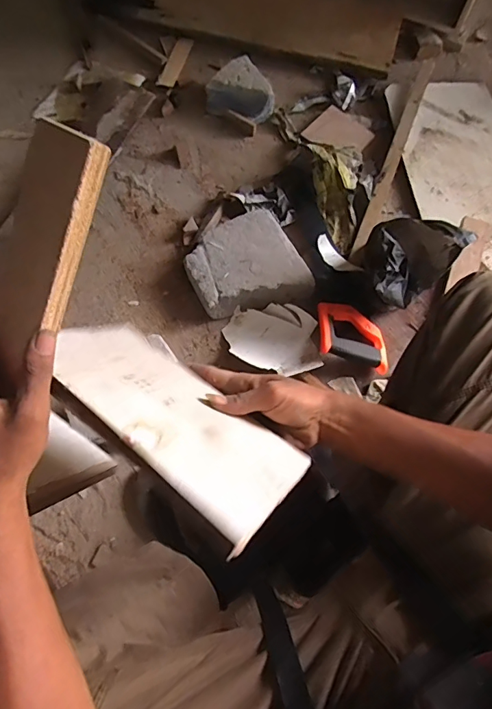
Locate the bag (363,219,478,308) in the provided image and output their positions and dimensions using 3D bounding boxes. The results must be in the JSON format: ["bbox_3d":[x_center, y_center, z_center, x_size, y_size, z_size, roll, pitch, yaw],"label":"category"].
[{"bbox_3d":[0.272,-0.161,0.783,0.153,0.128,0.127,-41,76,-14],"label":"bag"}]

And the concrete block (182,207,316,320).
[{"bbox_3d":[-0.001,-0.156,0.853,0.199,0.064,0.195,-27,75,-8],"label":"concrete block"}]

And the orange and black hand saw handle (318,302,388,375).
[{"bbox_3d":[0.193,-0.037,0.794,0.140,0.033,0.099,18,74,5],"label":"orange and black hand saw handle"}]

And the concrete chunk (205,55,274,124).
[{"bbox_3d":[-0.018,-0.569,0.994,0.121,0.081,0.129,-30,75,-10],"label":"concrete chunk"}]

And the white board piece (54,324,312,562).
[{"bbox_3d":[-0.066,0.044,0.392,0.249,0.150,0.008,35,110,18],"label":"white board piece"}]

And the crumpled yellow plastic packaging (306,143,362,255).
[{"bbox_3d":[0.195,-0.325,0.923,0.103,0.048,0.220,-6,92,-2],"label":"crumpled yellow plastic packaging"}]

